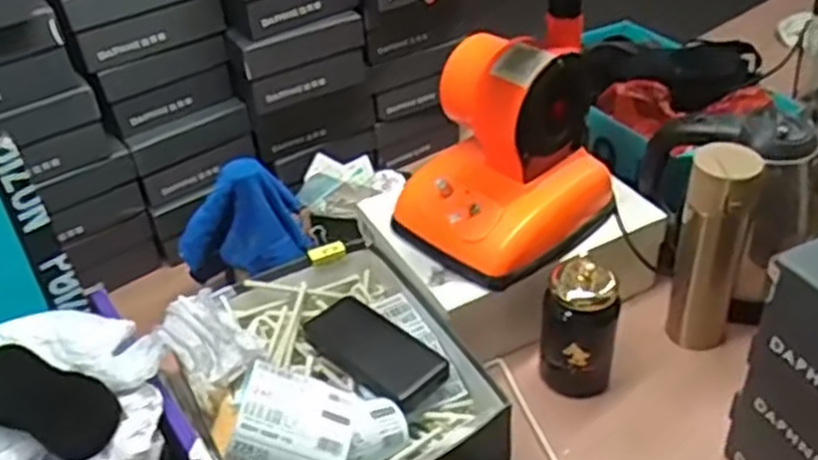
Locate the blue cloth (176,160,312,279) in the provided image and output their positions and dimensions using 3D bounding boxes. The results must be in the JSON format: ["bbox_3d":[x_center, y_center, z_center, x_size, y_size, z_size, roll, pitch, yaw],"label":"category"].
[{"bbox_3d":[-0.196,-0.010,0.920,0.147,0.111,0.075,-13,39,-10],"label":"blue cloth"}]

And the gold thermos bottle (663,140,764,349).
[{"bbox_3d":[0.320,0.024,0.839,0.066,0.242,0.057,14,42,22],"label":"gold thermos bottle"}]

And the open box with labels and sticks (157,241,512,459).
[{"bbox_3d":[-0.086,0.149,0.805,0.267,0.128,0.324,-22,42,-20],"label":"open box with labels and sticks"}]

